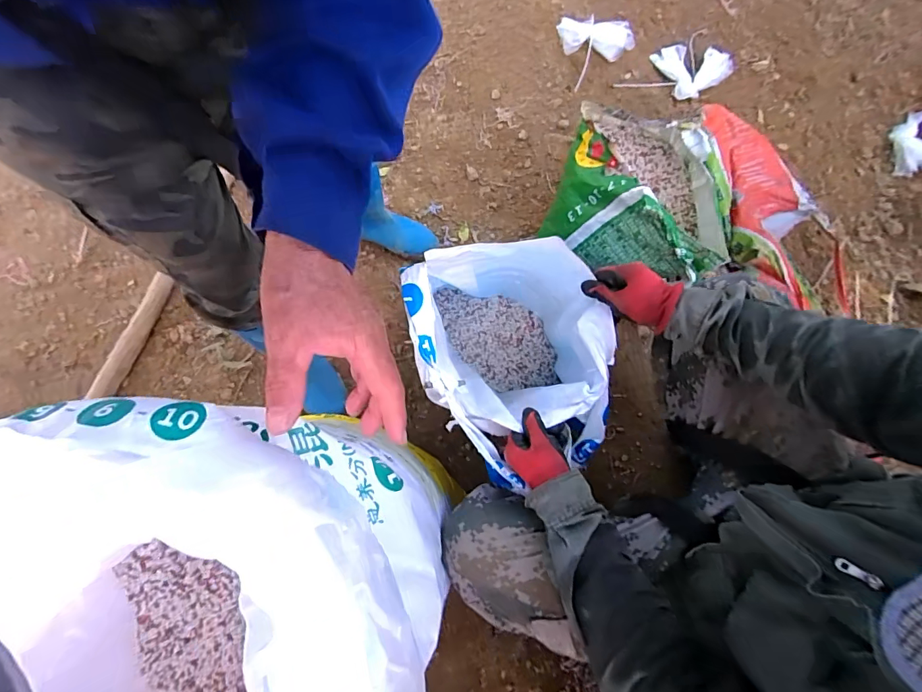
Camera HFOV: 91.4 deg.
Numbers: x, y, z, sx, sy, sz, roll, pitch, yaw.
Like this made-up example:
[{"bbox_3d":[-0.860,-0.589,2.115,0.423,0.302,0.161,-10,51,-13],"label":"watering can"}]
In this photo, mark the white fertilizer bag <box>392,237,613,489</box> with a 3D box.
[{"bbox_3d":[0.084,0.021,0.781,0.240,0.334,0.365,-19,79,-4],"label":"white fertilizer bag"}]

